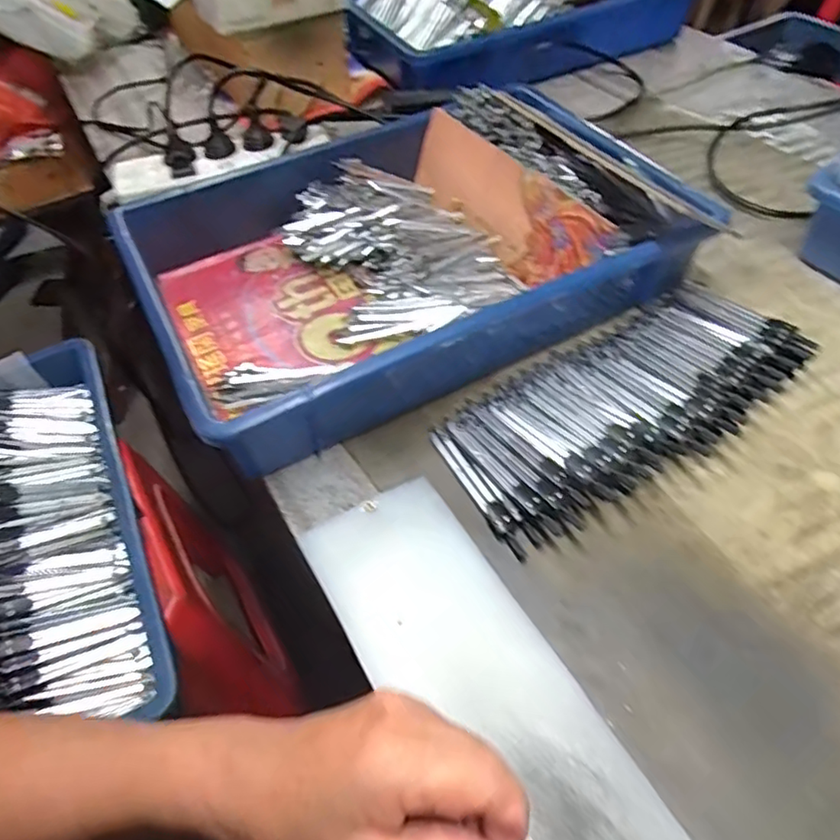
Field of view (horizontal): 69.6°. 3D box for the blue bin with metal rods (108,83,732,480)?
[{"bbox_3d":[-0.016,-0.153,0.517,0.419,0.094,0.295,-24,54,-18],"label":"blue bin with metal rods"}]

